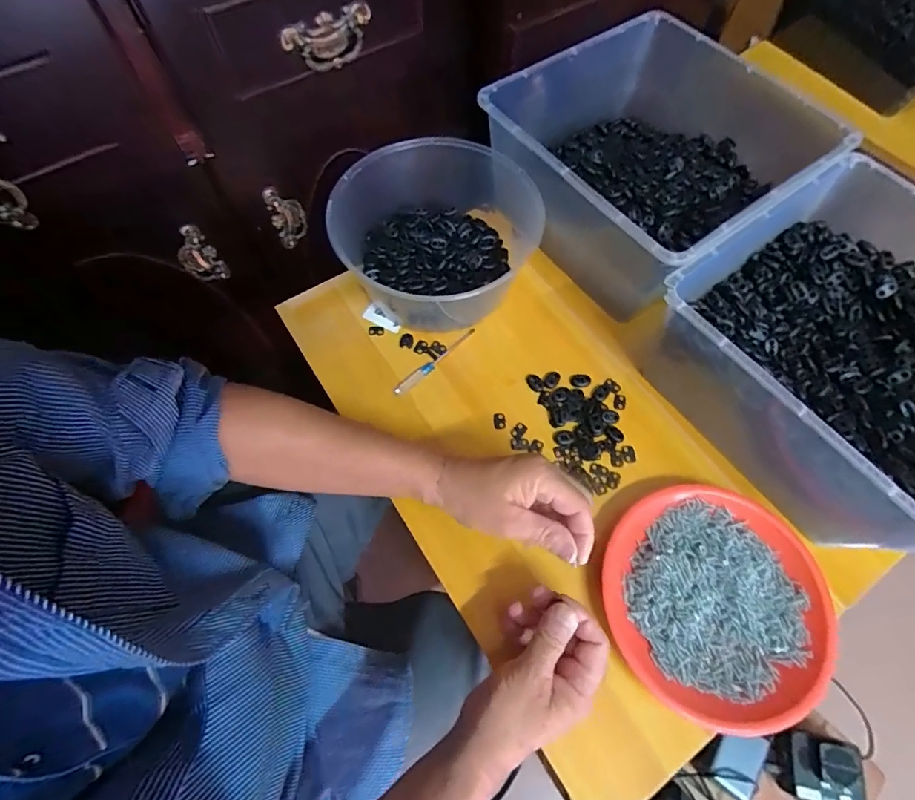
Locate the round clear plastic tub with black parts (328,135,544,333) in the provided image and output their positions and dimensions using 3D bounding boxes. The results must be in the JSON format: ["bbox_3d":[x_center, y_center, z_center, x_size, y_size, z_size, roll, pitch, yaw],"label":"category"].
[{"bbox_3d":[-0.019,-0.208,0.550,0.210,0.098,0.241,25,67,10],"label":"round clear plastic tub with black parts"}]

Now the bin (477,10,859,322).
[{"bbox_3d":[0.220,-0.269,0.562,0.291,0.159,0.297,-32,70,-15],"label":"bin"}]

